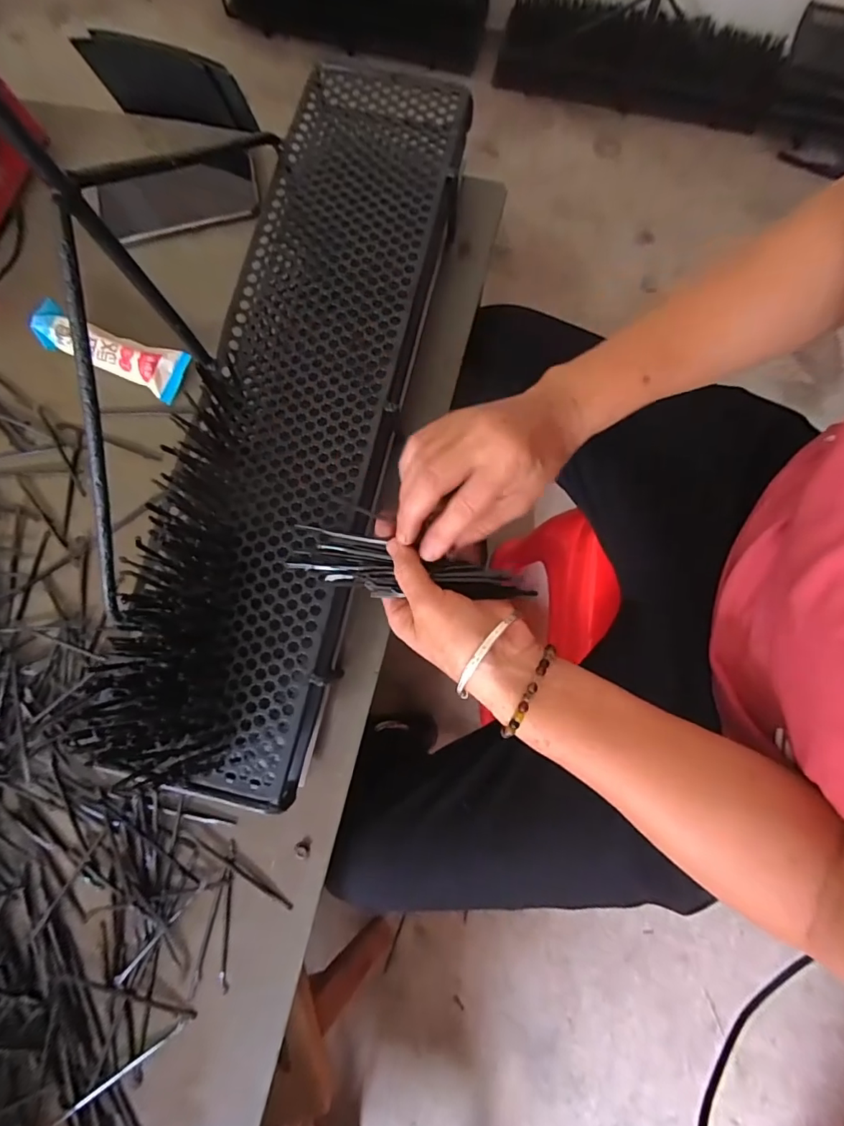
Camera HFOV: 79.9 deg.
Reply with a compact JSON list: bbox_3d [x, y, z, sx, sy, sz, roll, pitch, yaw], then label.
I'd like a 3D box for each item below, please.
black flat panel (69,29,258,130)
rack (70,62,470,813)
[{"bbox_3d":[-0.254,-0.476,0.502,0.162,0.070,0.015,18,81,4],"label":"black flat panel"},{"bbox_3d":[-0.095,-0.132,0.388,0.154,0.026,0.591,14,80,4],"label":"rack"}]

